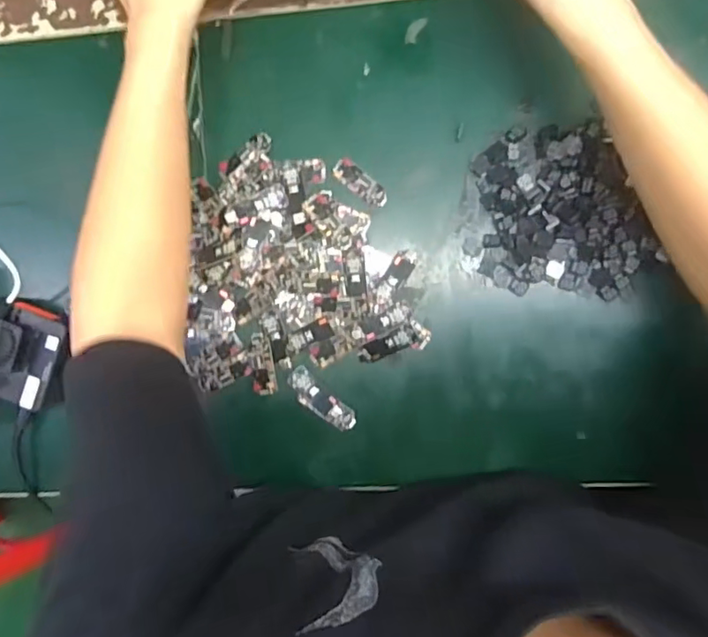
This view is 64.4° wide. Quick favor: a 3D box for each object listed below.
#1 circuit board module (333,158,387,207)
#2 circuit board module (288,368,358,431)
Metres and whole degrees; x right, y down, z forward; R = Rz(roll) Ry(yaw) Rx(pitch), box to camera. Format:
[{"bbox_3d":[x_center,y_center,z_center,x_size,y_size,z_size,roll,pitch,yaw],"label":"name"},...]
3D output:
[{"bbox_3d":[0.005,-0.111,0.459,0.050,0.004,0.018,42,96,3],"label":"circuit board module"},{"bbox_3d":[-0.028,0.069,0.467,0.066,0.004,0.023,41,95,3],"label":"circuit board module"}]

